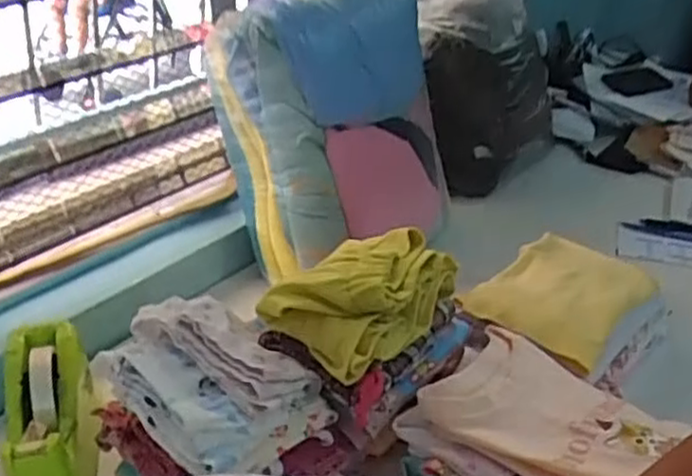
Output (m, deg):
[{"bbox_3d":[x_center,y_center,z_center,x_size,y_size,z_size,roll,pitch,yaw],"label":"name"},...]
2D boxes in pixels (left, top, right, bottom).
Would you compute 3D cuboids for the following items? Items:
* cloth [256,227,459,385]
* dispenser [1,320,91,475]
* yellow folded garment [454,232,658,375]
[{"bbox_3d":[0.019,0.054,0.689,0.101,0.087,0.164,26,39,36],"label":"cloth"},{"bbox_3d":[-0.282,0.162,0.696,0.069,0.082,0.201,-9,47,-14],"label":"dispenser"},{"bbox_3d":[0.235,0.053,0.804,0.141,0.023,0.200,23,38,34],"label":"yellow folded garment"}]

